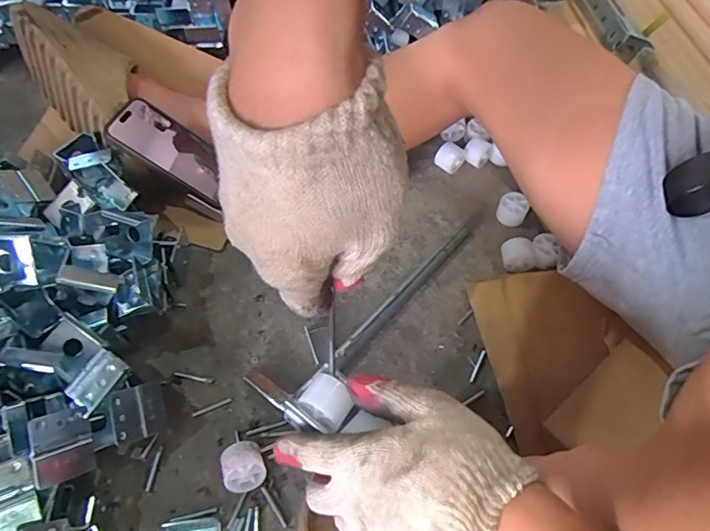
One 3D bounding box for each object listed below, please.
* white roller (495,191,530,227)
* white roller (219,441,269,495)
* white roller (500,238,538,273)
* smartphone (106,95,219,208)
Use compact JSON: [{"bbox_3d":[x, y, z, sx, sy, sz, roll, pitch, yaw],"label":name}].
[{"bbox_3d":[0.190,-0.067,0.604,0.035,0.030,0.030,25,57,14],"label":"white roller"},{"bbox_3d":[-0.095,0.173,0.425,0.034,0.037,0.035,-19,58,-16],"label":"white roller"},{"bbox_3d":[0.181,-0.009,0.562,0.037,0.030,0.033,-13,57,-12],"label":"white roller"},{"bbox_3d":[-0.206,-0.131,0.563,0.132,0.013,0.069,33,52,-18],"label":"smartphone"}]

